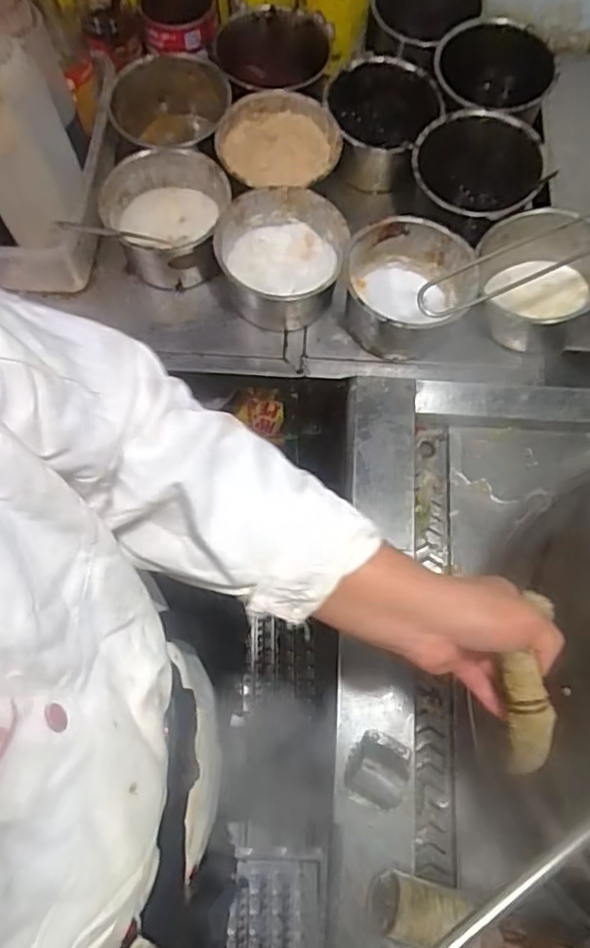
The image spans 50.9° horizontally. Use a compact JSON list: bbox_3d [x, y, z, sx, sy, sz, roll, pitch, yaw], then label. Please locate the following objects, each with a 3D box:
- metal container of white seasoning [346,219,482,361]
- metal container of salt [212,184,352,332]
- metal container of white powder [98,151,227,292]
[{"bbox_3d":[0.135,-0.223,0.740,0.149,0.089,0.145,0,72,0],"label":"metal container of white seasoning"},{"bbox_3d":[-0.016,-0.258,0.759,0.148,0.095,0.137,0,72,0],"label":"metal container of salt"},{"bbox_3d":[-0.156,-0.315,0.775,0.152,0.082,0.149,-12,73,-4],"label":"metal container of white powder"}]

